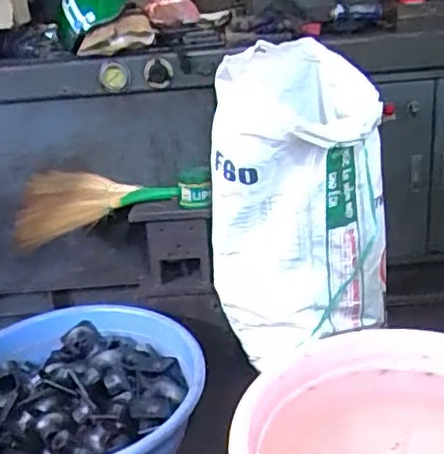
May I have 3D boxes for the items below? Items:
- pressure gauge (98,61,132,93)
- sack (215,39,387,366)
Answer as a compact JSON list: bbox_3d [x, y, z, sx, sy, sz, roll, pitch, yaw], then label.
[{"bbox_3d":[-0.272,-0.379,1.602,0.079,0.072,0.019,0,25,9],"label":"pressure gauge"},{"bbox_3d":[0.183,-0.043,1.449,0.341,0.643,0.303,-19,28,-29],"label":"sack"}]

